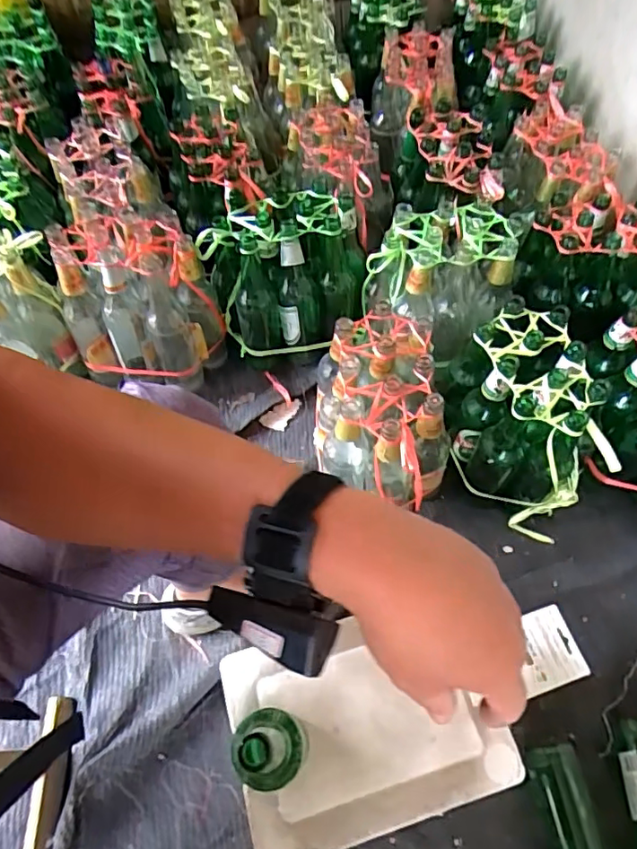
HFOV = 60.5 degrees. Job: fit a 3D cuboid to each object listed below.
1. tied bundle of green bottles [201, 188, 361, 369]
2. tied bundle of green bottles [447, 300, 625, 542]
[{"bbox_3d":[-0.052,-0.237,0.942,0.252,0.224,0.175,-11,61,-5],"label":"tied bundle of green bottles"},{"bbox_3d":[0.308,-0.003,0.840,0.213,0.241,0.253,10,61,6],"label":"tied bundle of green bottles"}]

